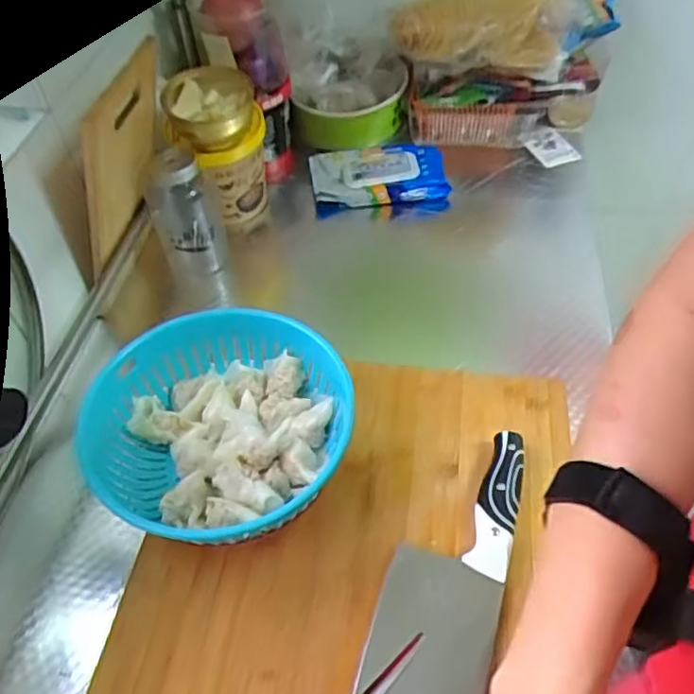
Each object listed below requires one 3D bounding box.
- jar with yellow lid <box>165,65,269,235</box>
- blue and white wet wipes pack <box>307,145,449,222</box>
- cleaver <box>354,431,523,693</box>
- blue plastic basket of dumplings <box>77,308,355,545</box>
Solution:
[{"bbox_3d":[-0.147,-0.230,0.772,0.099,0.180,0.095,-2,50,2],"label":"jar with yellow lid"},{"bbox_3d":[0.042,-0.221,0.845,0.173,0.047,0.091,-3,50,0],"label":"blue and white wet wipes pack"},{"bbox_3d":[0.071,0.191,0.484,0.085,0.023,0.294,13,52,14],"label":"cleaver"},{"bbox_3d":[-0.106,0.075,0.546,0.202,0.098,0.207,-2,50,2],"label":"blue plastic basket of dumplings"}]

